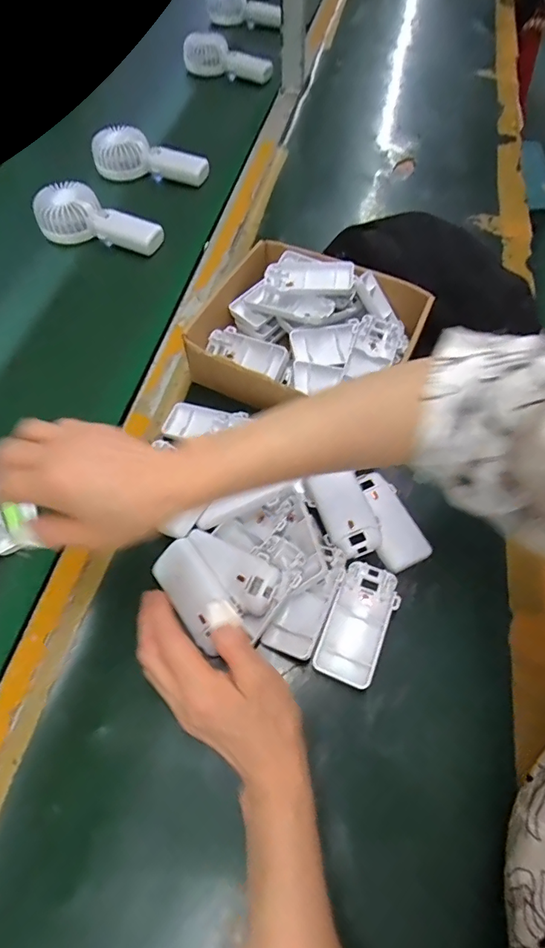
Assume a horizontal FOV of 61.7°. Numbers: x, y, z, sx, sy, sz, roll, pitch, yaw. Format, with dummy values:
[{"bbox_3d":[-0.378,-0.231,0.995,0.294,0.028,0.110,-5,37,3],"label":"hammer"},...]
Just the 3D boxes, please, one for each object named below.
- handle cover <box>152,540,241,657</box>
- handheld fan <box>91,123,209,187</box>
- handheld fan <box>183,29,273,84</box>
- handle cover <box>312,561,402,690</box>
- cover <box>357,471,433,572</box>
[{"bbox_3d":[-0.063,0.095,0.370,0.041,0.020,0.090,-31,65,-16],"label":"handle cover"},{"bbox_3d":[-0.194,-0.503,0.725,0.184,0.053,0.073,4,60,4],"label":"handheld fan"},{"bbox_3d":[-0.094,-0.844,0.923,0.192,0.058,0.044,25,63,14],"label":"handheld fan"},{"bbox_3d":[0.070,0.120,0.372,0.047,0.018,0.094,23,63,14],"label":"handle cover"},{"bbox_3d":[0.105,0.040,0.414,0.045,0.015,0.090,-21,61,-10],"label":"cover"}]

